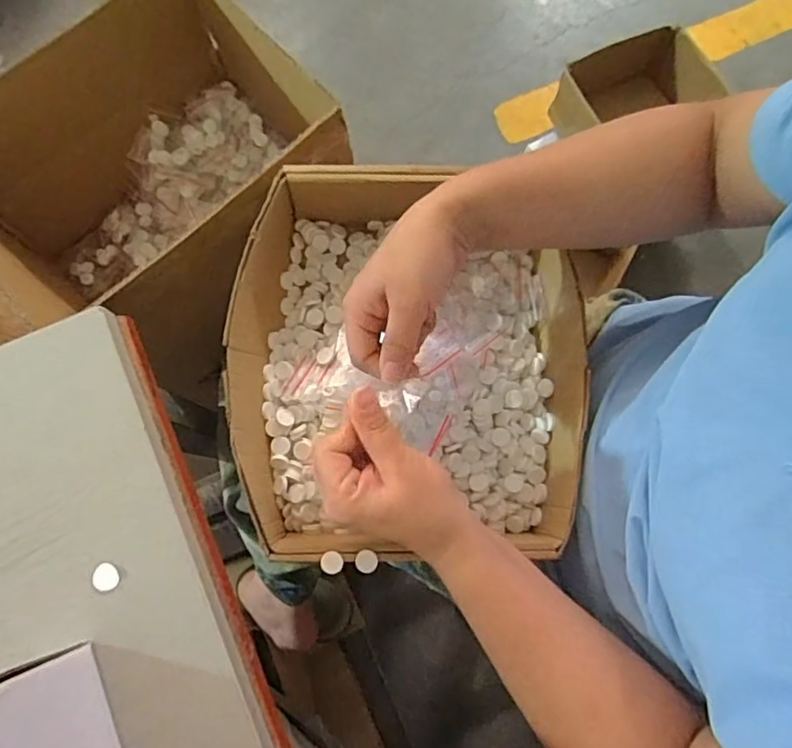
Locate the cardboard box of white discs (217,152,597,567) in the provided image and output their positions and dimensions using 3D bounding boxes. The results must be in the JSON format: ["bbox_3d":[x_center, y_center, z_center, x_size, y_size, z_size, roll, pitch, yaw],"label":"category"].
[{"bbox_3d":[0.010,-0.008,0.444,0.257,0.094,0.276,0,77,-1],"label":"cardboard box of white discs"}]

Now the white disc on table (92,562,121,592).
[{"bbox_3d":[-0.166,0.116,0.331,0.015,0.004,0.015,0,77,0],"label":"white disc on table"}]

